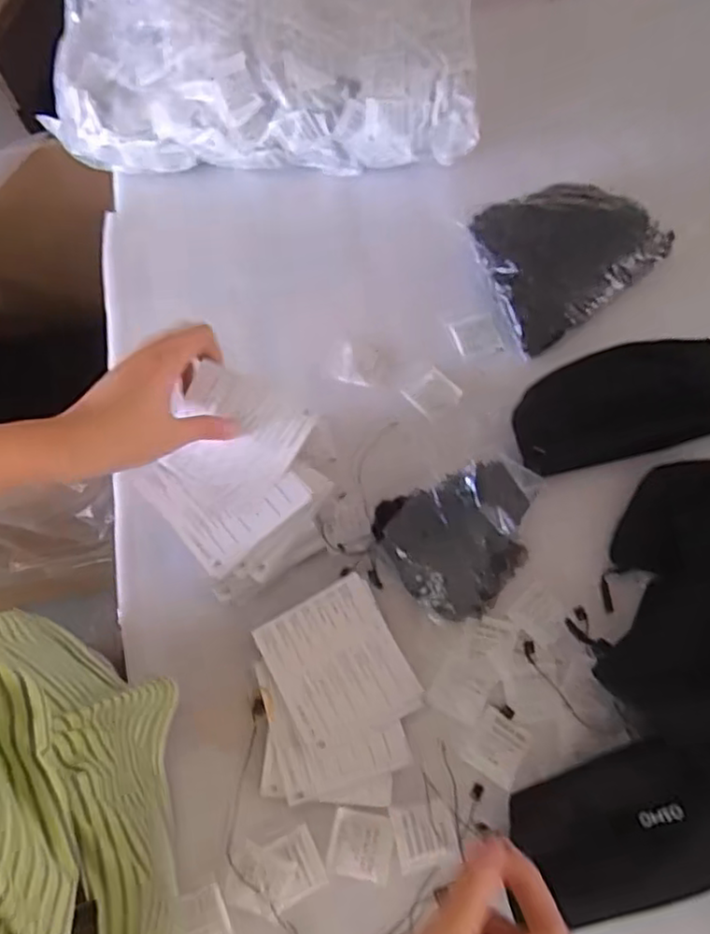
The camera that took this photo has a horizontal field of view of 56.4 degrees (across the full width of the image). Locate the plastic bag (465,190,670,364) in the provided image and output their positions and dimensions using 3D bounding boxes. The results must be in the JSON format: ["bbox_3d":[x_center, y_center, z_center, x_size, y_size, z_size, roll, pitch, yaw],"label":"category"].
[{"bbox_3d":[0.190,-0.188,0.589,0.152,0.054,0.125,-24,68,-7],"label":"plastic bag"}]

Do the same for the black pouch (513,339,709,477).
[{"bbox_3d":[0.219,-0.055,0.533,0.192,0.046,0.088,-14,67,-3],"label":"black pouch"}]

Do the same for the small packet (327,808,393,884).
[{"bbox_3d":[0.005,0.254,0.444,0.042,0.004,0.039,8,69,7],"label":"small packet"}]

